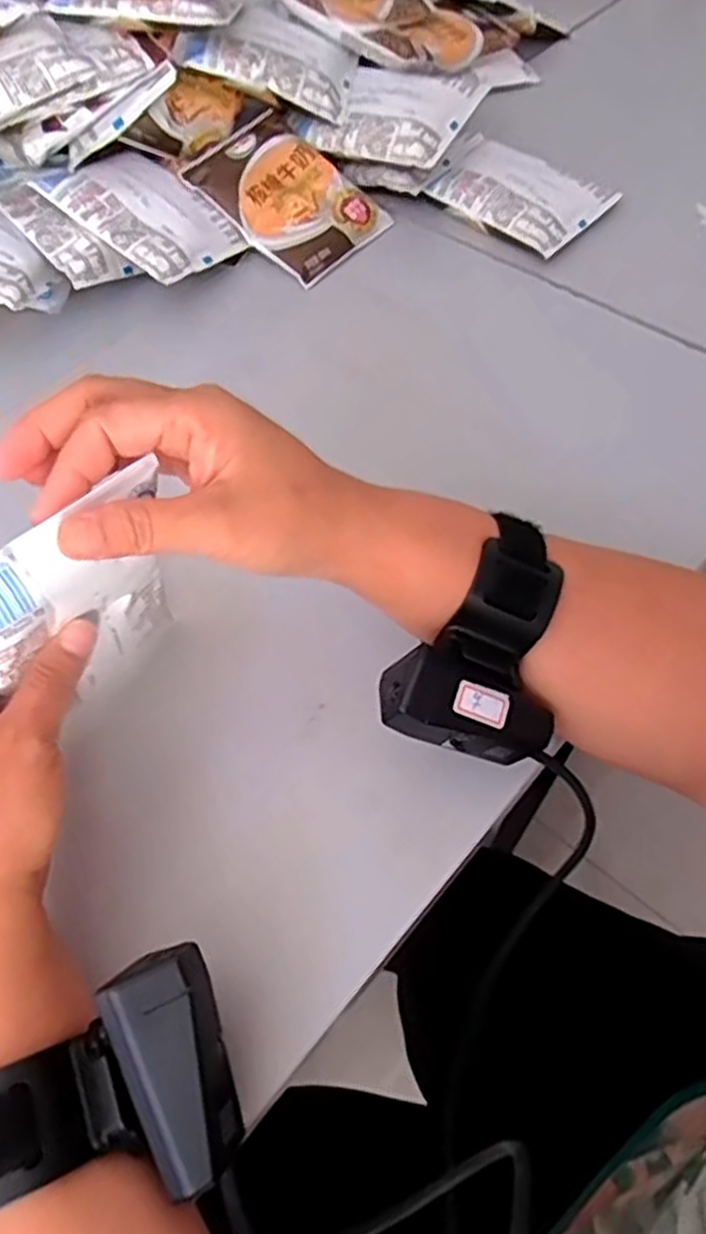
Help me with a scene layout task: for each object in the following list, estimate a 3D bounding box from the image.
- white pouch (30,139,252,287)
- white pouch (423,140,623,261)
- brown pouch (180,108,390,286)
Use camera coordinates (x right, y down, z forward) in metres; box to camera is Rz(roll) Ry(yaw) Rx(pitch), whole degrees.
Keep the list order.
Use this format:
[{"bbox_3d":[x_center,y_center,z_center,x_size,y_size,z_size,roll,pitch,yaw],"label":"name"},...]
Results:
[{"bbox_3d":[-0.153,-0.294,0.540,0.130,0.017,0.087,40,61,3],"label":"white pouch"},{"bbox_3d":[0.127,-0.326,0.575,0.115,0.023,0.089,35,67,23],"label":"white pouch"},{"bbox_3d":[-0.048,-0.318,0.566,0.128,0.015,0.097,42,75,3],"label":"brown pouch"}]

